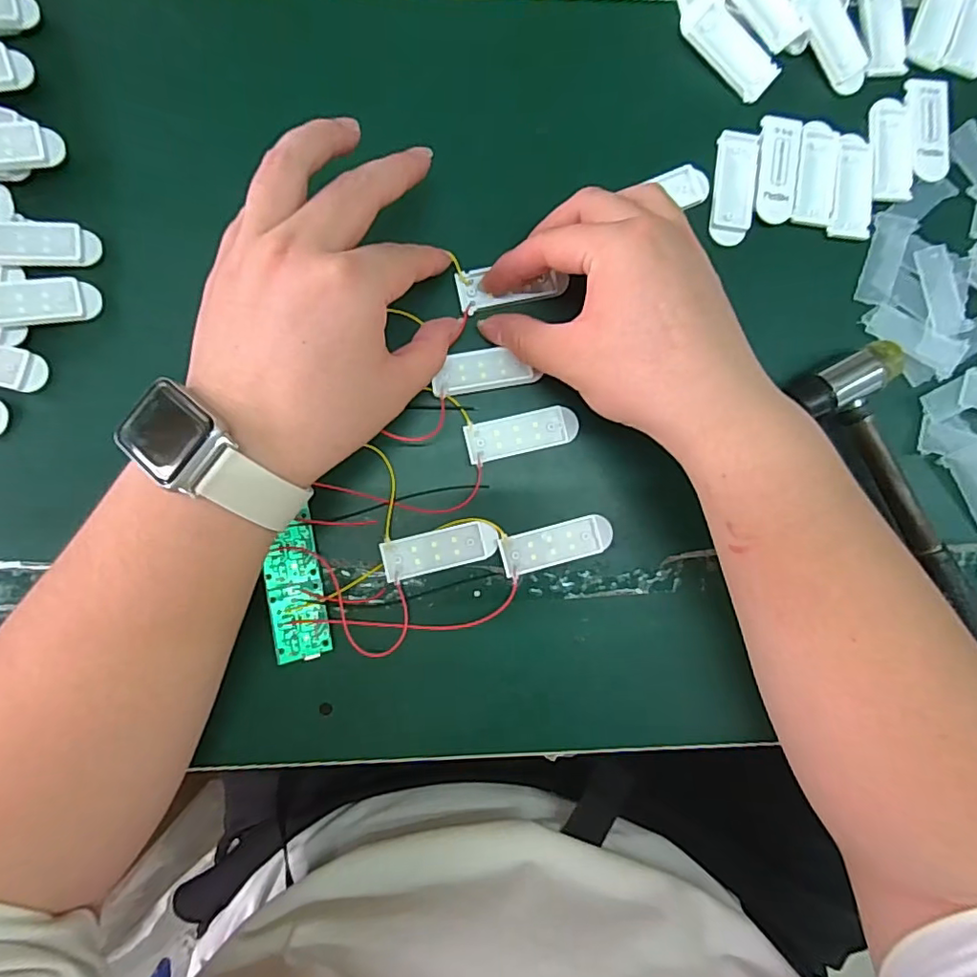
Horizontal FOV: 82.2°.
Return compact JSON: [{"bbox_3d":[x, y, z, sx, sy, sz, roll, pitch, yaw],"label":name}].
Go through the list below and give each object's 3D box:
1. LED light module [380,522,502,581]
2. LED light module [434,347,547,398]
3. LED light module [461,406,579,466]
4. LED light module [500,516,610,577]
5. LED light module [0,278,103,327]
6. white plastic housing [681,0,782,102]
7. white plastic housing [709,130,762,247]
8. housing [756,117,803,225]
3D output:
[{"bbox_3d":[-0.024,0.031,0.281,0.056,0.006,0.020,-13,90,-4],"label":"LED light module"},{"bbox_3d":[-0.003,-0.060,0.284,0.051,0.005,0.021,-10,90,-4],"label":"LED light module"},{"bbox_3d":[0.017,-0.028,0.287,0.057,0.004,0.020,-14,90,-4],"label":"LED light module"},{"bbox_3d":[0.035,0.029,0.286,0.057,0.005,0.020,-14,90,-4],"label":"LED light module"},{"bbox_3d":[-0.221,-0.090,0.270,0.057,0.008,0.023,-11,90,-19],"label":"LED light module"},{"bbox_3d":[0.128,-0.231,0.294,0.024,0.008,0.055,-43,92,-3],"label":"white plastic housing"},{"bbox_3d":[0.131,-0.160,0.295,0.020,0.004,0.060,8,89,-3],"label":"white plastic housing"},{"bbox_3d":[0.154,-0.169,0.296,0.020,0.004,0.057,6,89,-3],"label":"housing"}]

